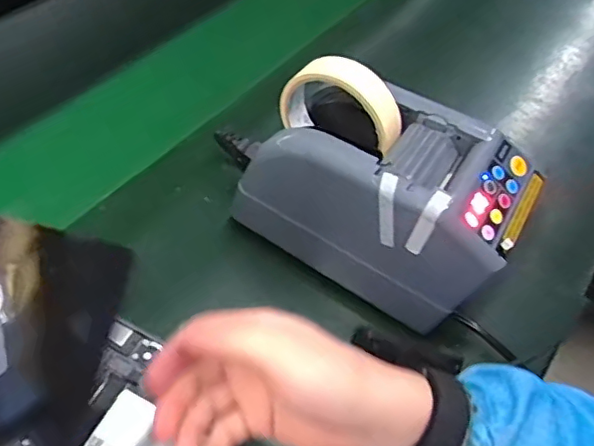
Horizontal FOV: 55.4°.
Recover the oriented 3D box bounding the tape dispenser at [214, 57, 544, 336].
[{"bbox_3d":[0.067,-0.034,0.445,0.214,0.144,0.117,29,56,15],"label":"tape dispenser"}]

